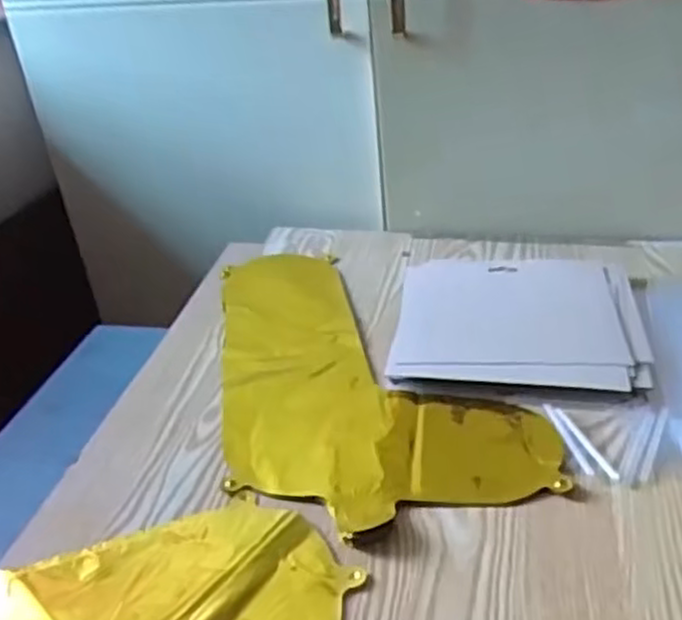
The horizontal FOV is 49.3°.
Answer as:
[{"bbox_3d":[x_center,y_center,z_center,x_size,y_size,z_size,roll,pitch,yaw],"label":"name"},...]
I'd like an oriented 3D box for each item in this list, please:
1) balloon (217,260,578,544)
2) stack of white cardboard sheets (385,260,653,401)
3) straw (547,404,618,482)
[{"bbox_3d":[0.006,0.039,0.668,0.233,0.008,0.408,-11,31,-8],"label":"balloon"},{"bbox_3d":[0.158,0.008,0.673,0.210,0.017,0.192,1,32,12],"label":"stack of white cardboard sheets"},{"bbox_3d":[0.167,0.092,0.545,0.007,0.004,0.079,-9,31,-4],"label":"straw"}]

